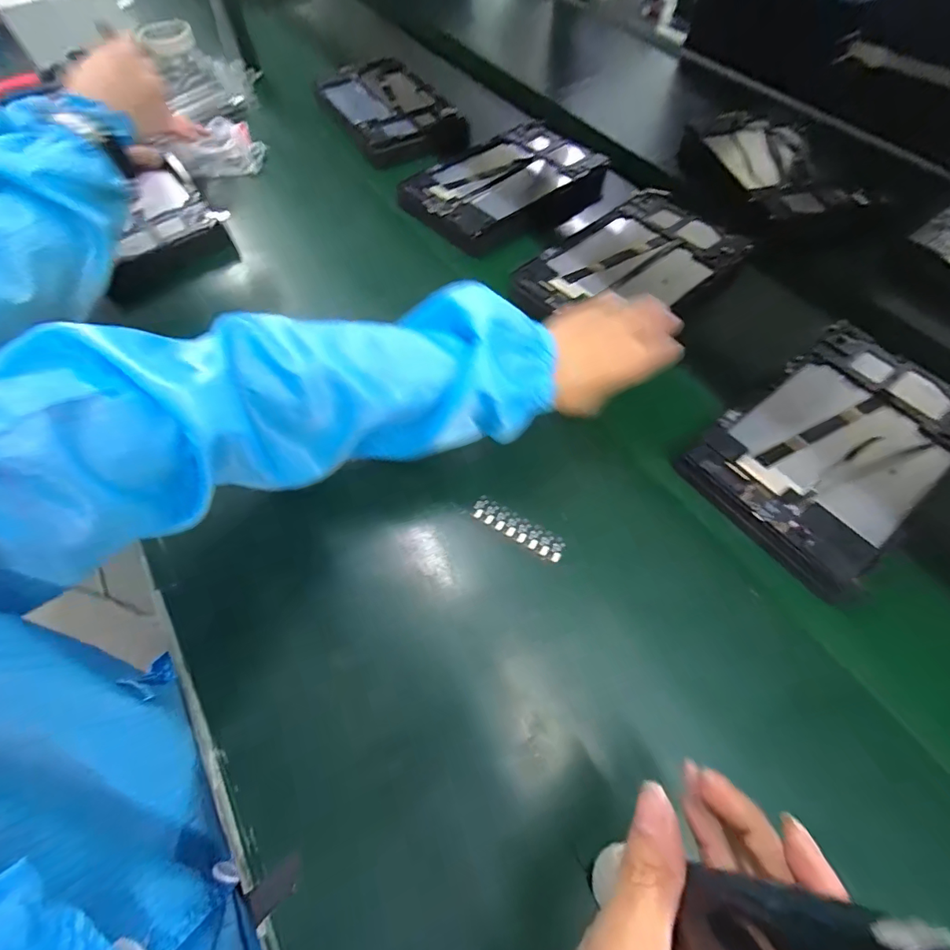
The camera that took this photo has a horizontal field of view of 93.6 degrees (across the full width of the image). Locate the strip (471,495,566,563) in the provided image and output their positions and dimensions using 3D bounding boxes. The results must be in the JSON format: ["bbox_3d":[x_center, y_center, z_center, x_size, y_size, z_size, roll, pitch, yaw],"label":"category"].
[{"bbox_3d":[0.035,0.042,0.360,0.078,0.004,0.021,28,65,16],"label":"strip"}]

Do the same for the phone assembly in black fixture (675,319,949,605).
[{"bbox_3d":[0.307,-0.033,0.371,0.249,0.030,0.144,-36,66,-17],"label":"phone assembly in black fixture"}]

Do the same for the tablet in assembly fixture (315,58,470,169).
[{"bbox_3d":[-0.130,-0.557,0.677,0.152,0.022,0.289,-26,64,-12],"label":"tablet in assembly fixture"}]

